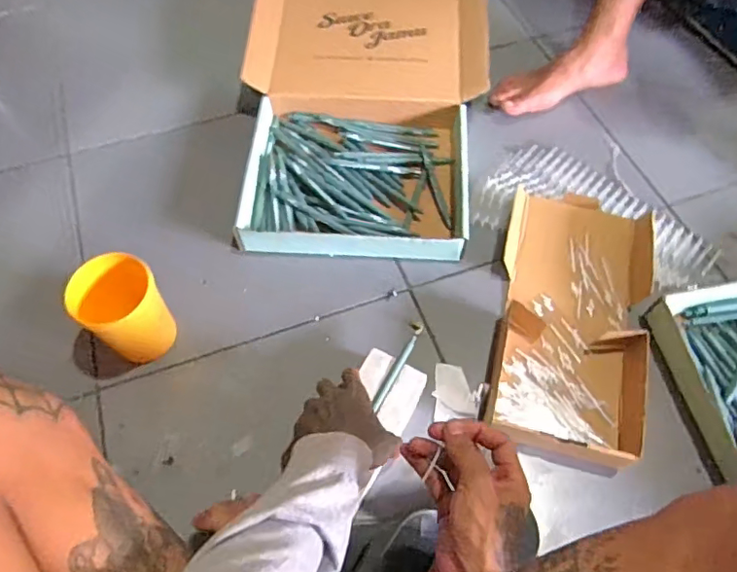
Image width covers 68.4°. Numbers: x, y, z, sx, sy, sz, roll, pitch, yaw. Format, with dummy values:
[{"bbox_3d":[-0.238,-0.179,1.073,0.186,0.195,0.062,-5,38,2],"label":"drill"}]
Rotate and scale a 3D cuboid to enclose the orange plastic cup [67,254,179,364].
[{"bbox_3d":[-0.278,0.033,0.634,0.079,0.135,0.086,0,61,-1],"label":"orange plastic cup"}]

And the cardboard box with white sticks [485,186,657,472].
[{"bbox_3d":[0.253,0.026,0.683,0.191,0.047,0.378,16,62,8],"label":"cardboard box with white sticks"}]

